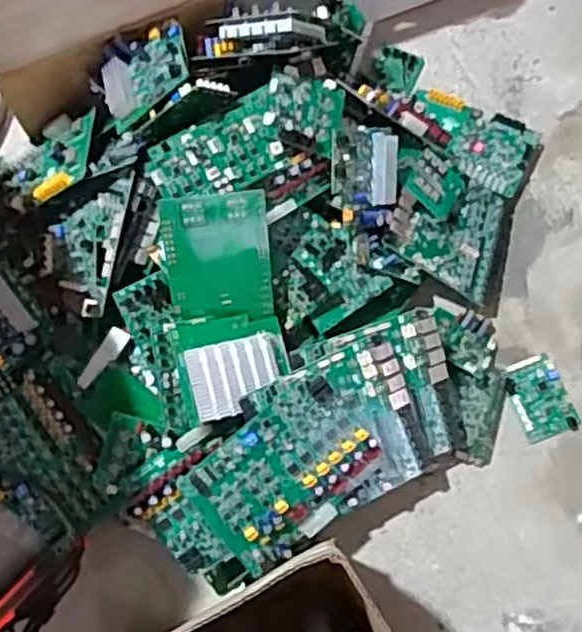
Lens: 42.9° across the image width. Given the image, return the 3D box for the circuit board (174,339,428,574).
[{"bbox_3d":[0.018,0.131,0.697,0.224,0.026,0.144,-27,100,-16],"label":"circuit board"}]

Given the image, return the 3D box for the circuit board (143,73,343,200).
[{"bbox_3d":[-0.039,-0.174,0.720,0.206,0.018,0.085,-24,90,-16],"label":"circuit board"}]

